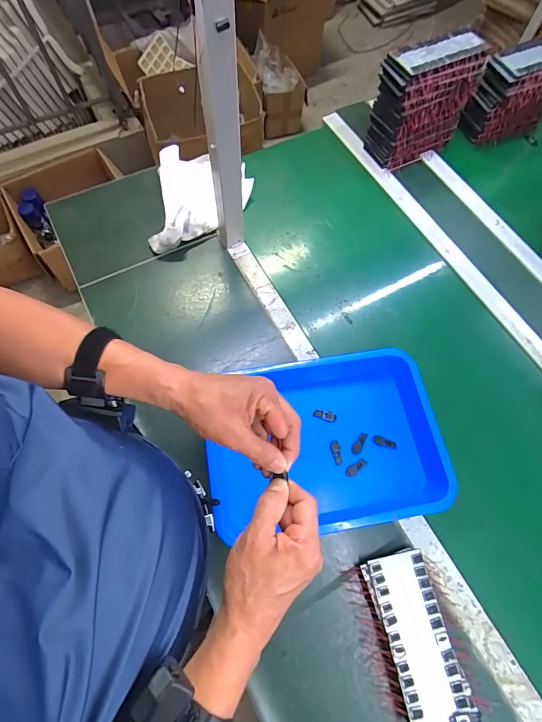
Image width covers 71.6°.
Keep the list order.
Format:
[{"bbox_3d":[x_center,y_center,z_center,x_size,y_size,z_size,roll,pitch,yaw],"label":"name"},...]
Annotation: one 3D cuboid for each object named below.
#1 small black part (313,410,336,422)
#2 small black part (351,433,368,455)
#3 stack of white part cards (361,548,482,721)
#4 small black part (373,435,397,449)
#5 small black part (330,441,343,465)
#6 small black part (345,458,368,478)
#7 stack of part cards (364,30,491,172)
[{"bbox_3d":[0.091,0.092,0.635,0.038,0.004,0.016,20,67,7],"label":"small black part"},{"bbox_3d":[0.146,0.136,0.617,0.017,0.004,0.039,37,70,13],"label":"small black part"},{"bbox_3d":[0.195,0.372,0.511,0.085,0.033,0.197,-13,67,-8],"label":"stack of white part cards"},{"bbox_3d":[0.188,0.135,0.620,0.038,0.004,0.014,20,67,7],"label":"small black part"},{"bbox_3d":[0.106,0.150,0.613,0.016,0.004,0.038,-5,67,-4],"label":"small black part"},{"bbox_3d":[0.136,0.171,0.602,0.038,0.005,0.016,-36,72,-16],"label":"small black part"},{"bbox_3d":[0.335,-0.562,0.821,0.224,0.186,0.107,-31,71,-14],"label":"stack of part cards"}]

